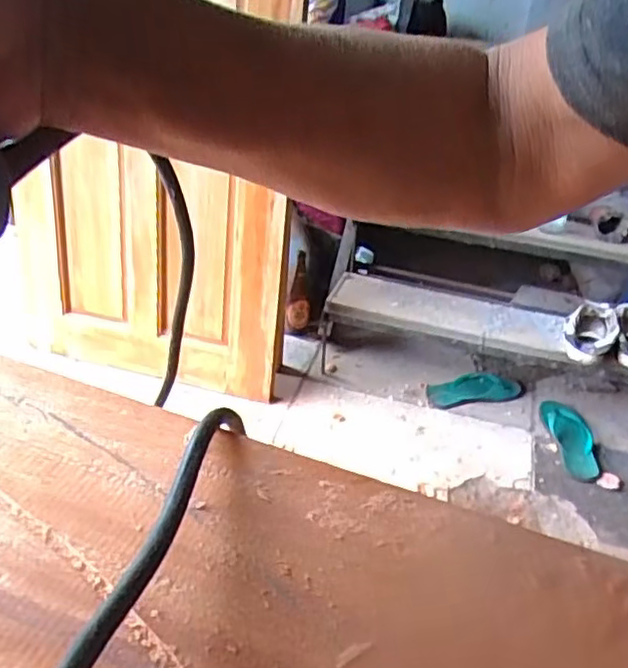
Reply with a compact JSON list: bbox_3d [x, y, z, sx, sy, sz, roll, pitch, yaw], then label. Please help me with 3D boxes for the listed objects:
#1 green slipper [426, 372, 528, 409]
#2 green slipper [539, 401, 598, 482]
[{"bbox_3d":[0.437,0.151,1.759,0.271,0.047,0.111,-5,35,-15],"label":"green slipper"},{"bbox_3d":[0.646,0.259,1.618,0.089,0.043,0.262,2,34,-5],"label":"green slipper"}]

